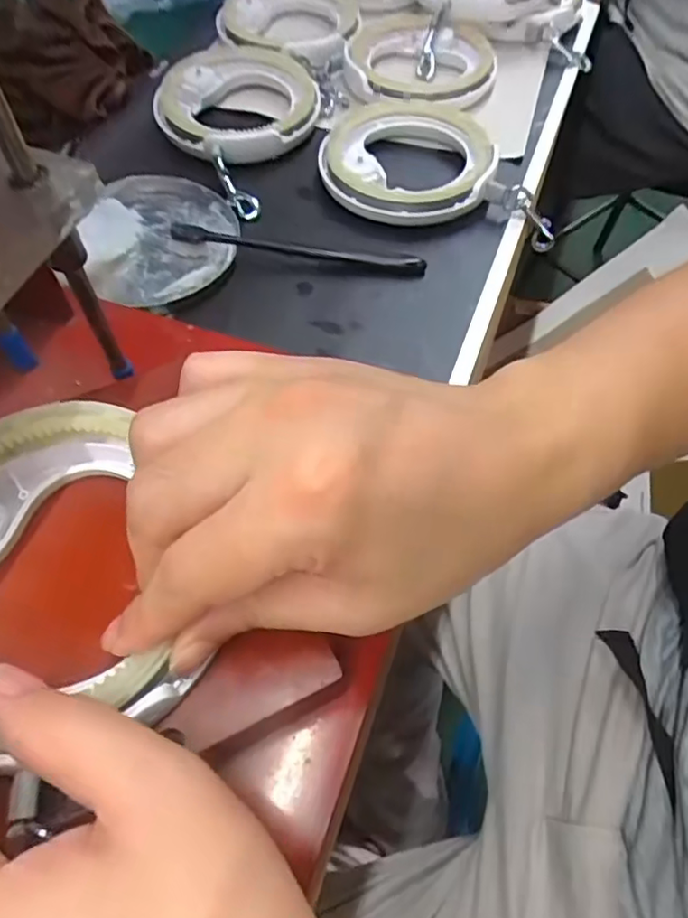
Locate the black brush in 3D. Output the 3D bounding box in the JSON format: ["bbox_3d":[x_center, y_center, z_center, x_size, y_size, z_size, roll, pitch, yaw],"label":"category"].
[{"bbox_3d":[-0.031,-0.145,0.419,0.173,0.022,0.012,4,59,3],"label":"black brush"}]

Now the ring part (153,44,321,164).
[{"bbox_3d":[-0.094,-0.298,0.502,0.140,0.026,0.130,0,59,0],"label":"ring part"}]

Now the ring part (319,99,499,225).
[{"bbox_3d":[0.051,-0.231,0.469,0.127,0.025,0.134,0,59,0],"label":"ring part"}]

